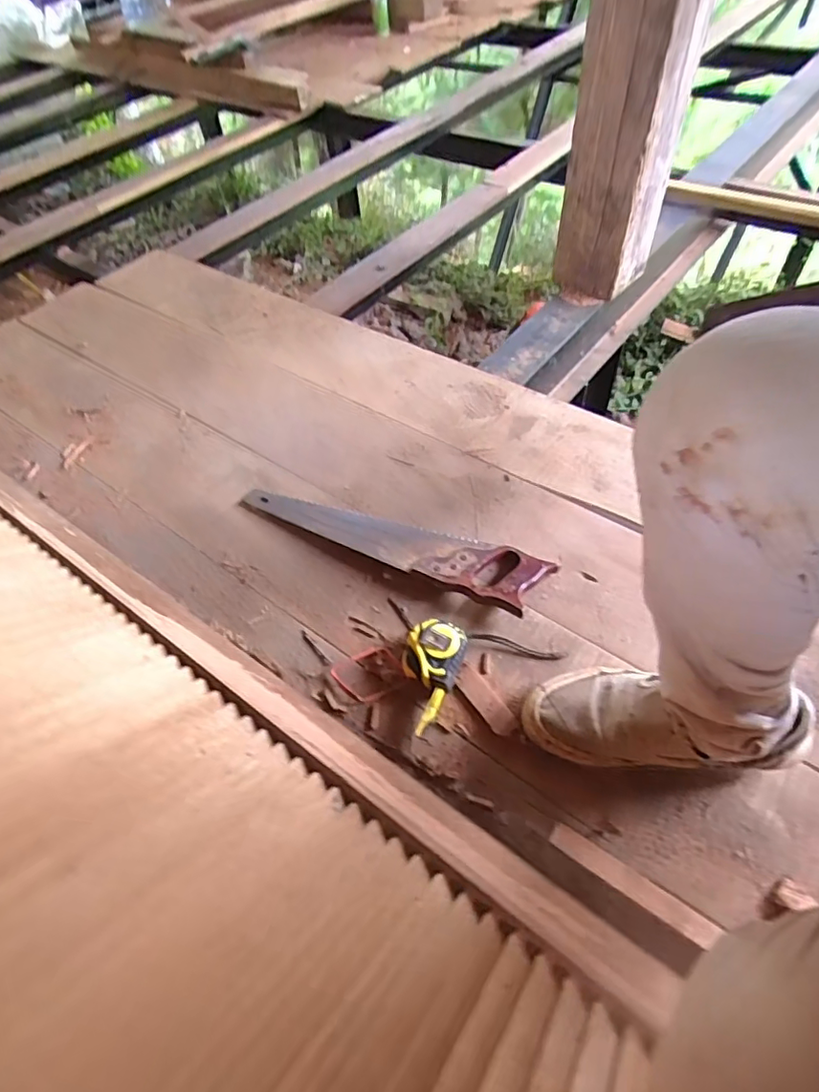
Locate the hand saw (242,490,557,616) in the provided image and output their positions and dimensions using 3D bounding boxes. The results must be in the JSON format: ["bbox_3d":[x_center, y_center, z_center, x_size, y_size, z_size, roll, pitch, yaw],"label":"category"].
[{"bbox_3d":[-0.038,-0.020,0.807,0.460,0.030,0.091,20,59,19],"label":"hand saw"}]

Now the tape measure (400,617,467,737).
[{"bbox_3d":[0.022,0.154,0.666,0.071,0.045,0.132,14,56,15],"label":"tape measure"}]

